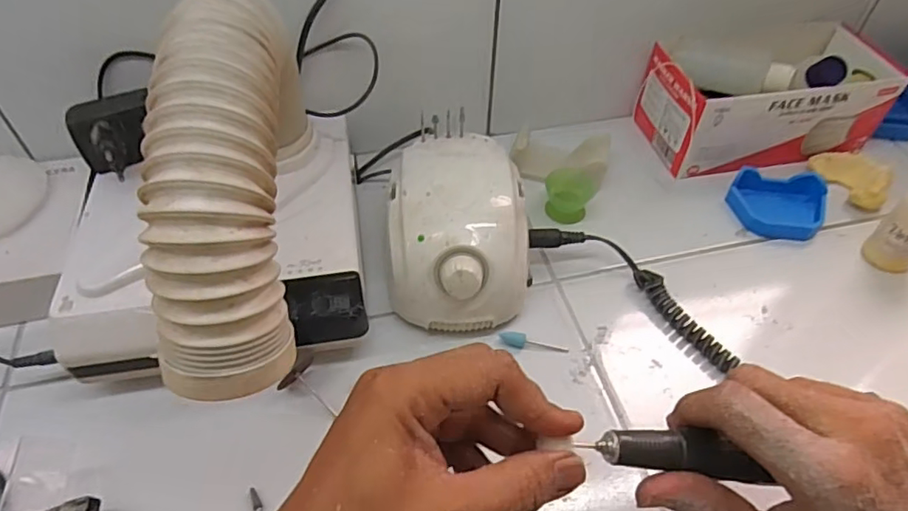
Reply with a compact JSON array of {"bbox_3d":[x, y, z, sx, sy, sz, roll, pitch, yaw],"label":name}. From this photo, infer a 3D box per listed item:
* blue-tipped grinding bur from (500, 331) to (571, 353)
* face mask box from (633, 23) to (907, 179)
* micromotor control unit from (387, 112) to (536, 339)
[{"bbox_3d":[0.059,0.064,0.413,0.050,0.007,0.010,13,50,-7],"label":"blue-tipped grinding bur"},{"bbox_3d":[0.291,-0.159,0.546,0.199,0.083,0.124,-10,51,-9],"label":"face mask box"},{"bbox_3d":[0.000,-0.019,0.432,0.105,0.081,0.140,-5,51,-5],"label":"micromotor control unit"}]

